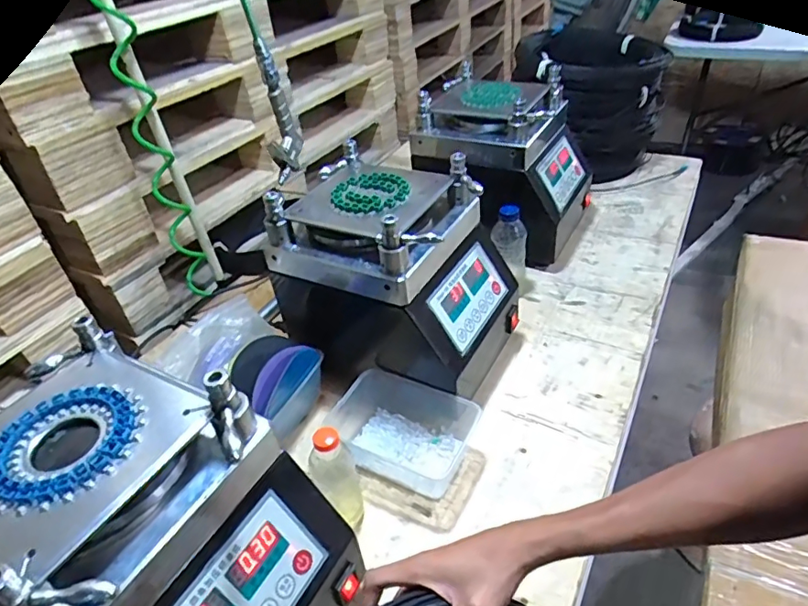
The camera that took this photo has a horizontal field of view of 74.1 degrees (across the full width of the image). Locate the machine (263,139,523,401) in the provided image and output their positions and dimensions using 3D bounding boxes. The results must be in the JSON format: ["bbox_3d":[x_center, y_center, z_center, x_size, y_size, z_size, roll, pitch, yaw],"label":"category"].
[{"bbox_3d":[-0.010,-0.031,0.754,0.274,0.287,0.205,16,43,26],"label":"machine"}]

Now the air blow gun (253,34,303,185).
[{"bbox_3d":[-0.167,-0.252,0.707,0.033,0.163,0.064,-6,38,1],"label":"air blow gun"}]

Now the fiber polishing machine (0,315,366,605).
[{"bbox_3d":[-0.223,0.204,0.470,0.279,0.249,0.211,17,44,26],"label":"fiber polishing machine"}]

